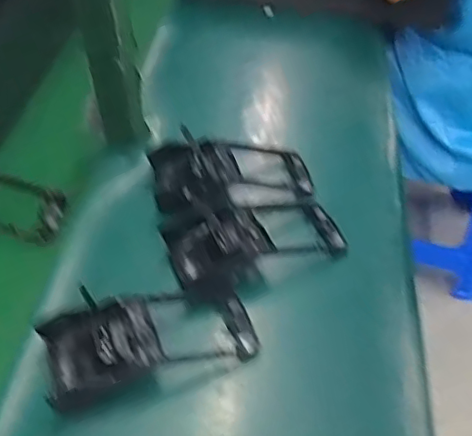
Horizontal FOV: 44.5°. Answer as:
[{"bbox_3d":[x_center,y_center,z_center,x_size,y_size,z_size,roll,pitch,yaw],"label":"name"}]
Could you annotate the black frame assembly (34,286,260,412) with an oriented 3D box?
[{"bbox_3d":[-0.076,0.101,0.504,0.182,0.042,0.086,-14,47,-14],"label":"black frame assembly"}]

